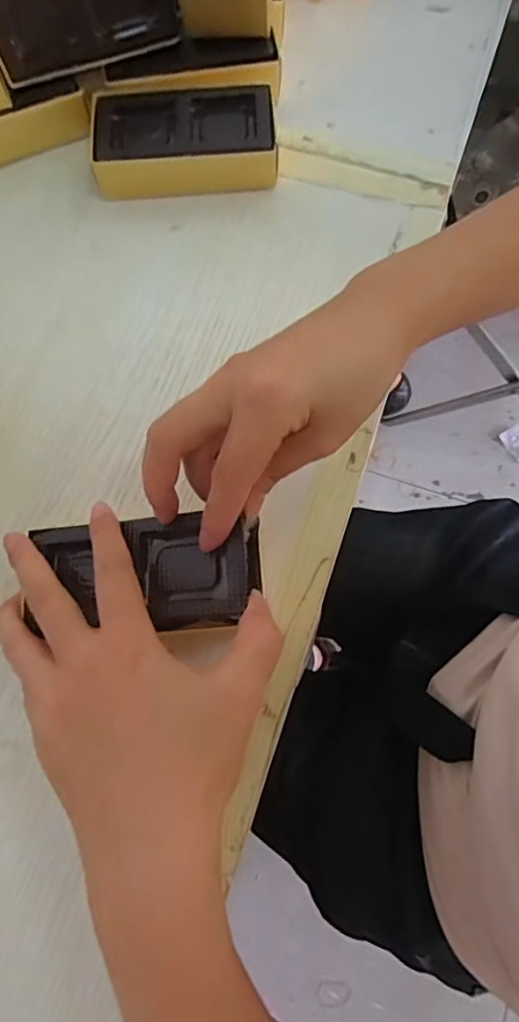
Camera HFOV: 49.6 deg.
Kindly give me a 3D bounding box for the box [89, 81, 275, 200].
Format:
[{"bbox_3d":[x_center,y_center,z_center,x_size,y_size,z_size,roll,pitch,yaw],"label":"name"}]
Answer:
[{"bbox_3d":[-0.048,-0.237,0.361,0.111,0.033,0.058,-2,73,1],"label":"box"}]

